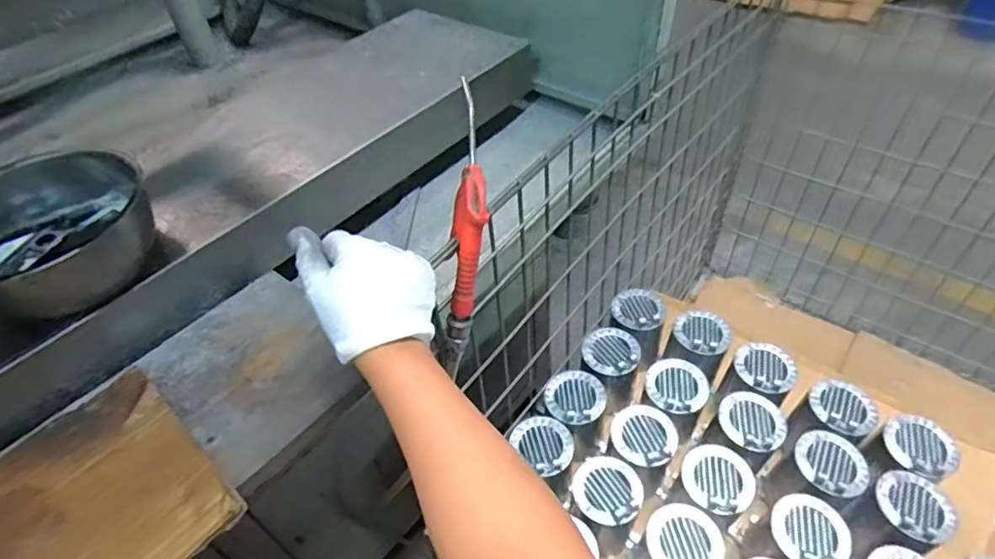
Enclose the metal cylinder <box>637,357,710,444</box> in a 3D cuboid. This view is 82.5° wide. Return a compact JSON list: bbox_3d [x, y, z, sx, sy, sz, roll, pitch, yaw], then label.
[{"bbox_3d":[0.263,0.184,0.856,0.084,0.104,0.089,-2,48,2],"label":"metal cylinder"}]

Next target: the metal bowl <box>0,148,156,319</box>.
[{"bbox_3d":[-0.451,-0.045,0.559,0.174,0.079,0.222,-33,54,-24],"label":"metal bowl"}]

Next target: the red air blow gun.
[{"bbox_3d":[-0.027,-0.024,0.509,0.041,0.254,0.036,16,27,18],"label":"red air blow gun"}]

